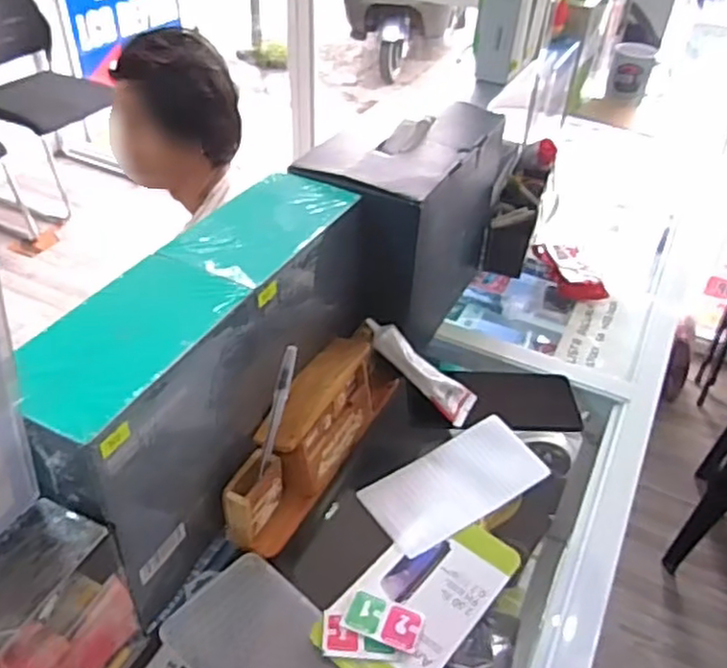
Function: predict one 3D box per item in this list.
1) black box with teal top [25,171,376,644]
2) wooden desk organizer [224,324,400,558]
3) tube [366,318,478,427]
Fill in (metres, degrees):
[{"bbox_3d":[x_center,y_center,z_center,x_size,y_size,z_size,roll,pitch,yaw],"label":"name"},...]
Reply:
[{"bbox_3d":[-0.109,0.029,0.542,0.109,0.182,0.330,21,43,20],"label":"black box with teal top"},{"bbox_3d":[-0.037,0.075,0.588,0.055,0.094,0.231,18,42,17],"label":"wooden desk organizer"},{"bbox_3d":[0.055,0.033,0.658,0.129,0.018,0.039,43,45,-4],"label":"tube"}]

